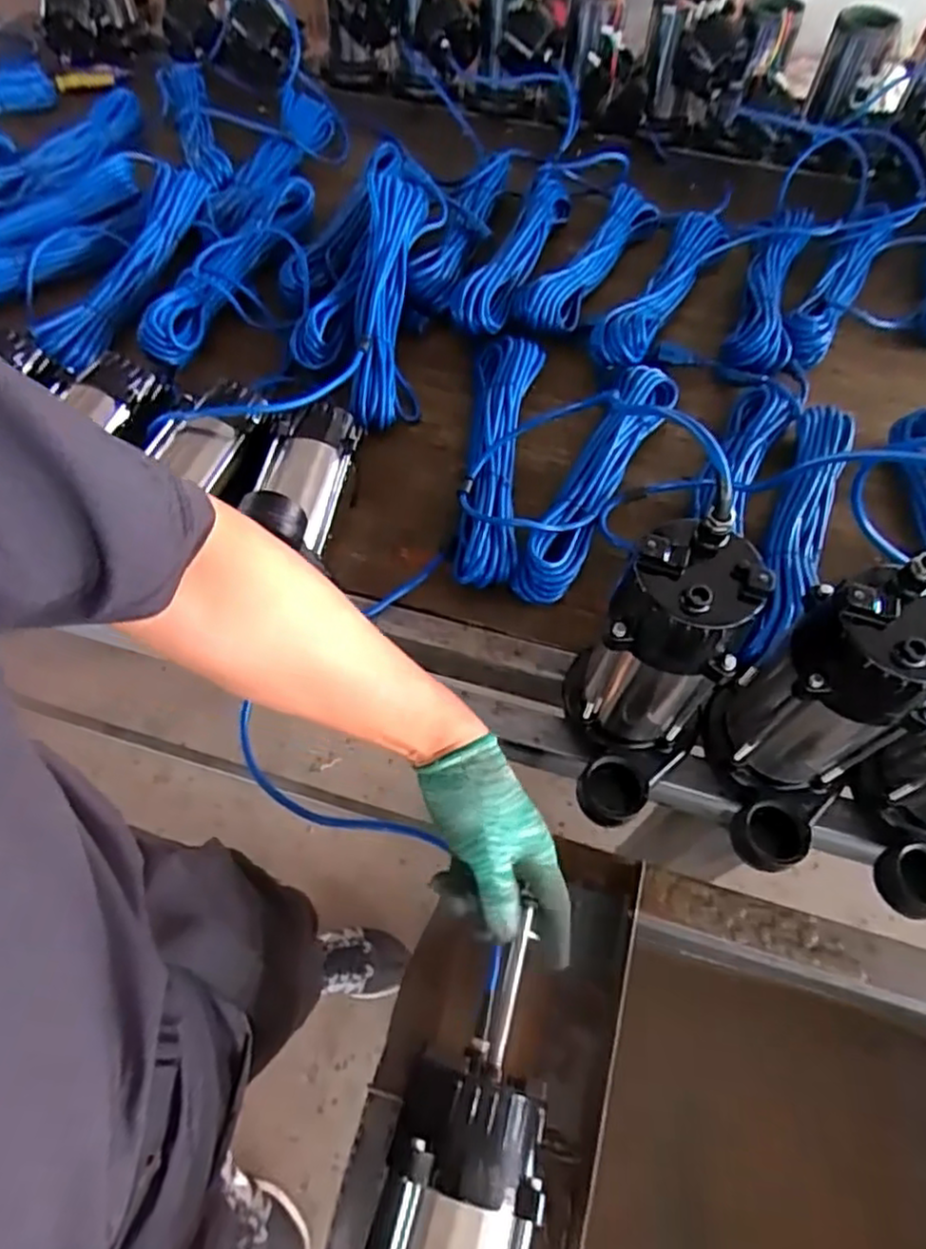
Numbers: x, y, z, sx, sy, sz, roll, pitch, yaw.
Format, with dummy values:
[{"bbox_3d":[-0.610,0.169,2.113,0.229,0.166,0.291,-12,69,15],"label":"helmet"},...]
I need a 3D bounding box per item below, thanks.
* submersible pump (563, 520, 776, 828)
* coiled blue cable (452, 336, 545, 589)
[{"bbox_3d":[0.137,0.050,0.524,0.113,0.240,0.143,24,62,12],"label":"submersible pump"},{"bbox_3d":[0.042,-0.199,0.774,0.078,0.057,0.359,6,60,1],"label":"coiled blue cable"}]

